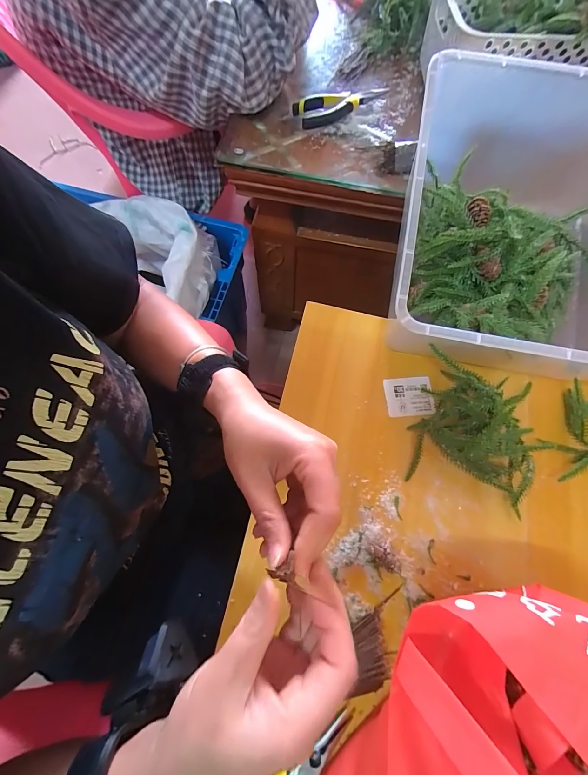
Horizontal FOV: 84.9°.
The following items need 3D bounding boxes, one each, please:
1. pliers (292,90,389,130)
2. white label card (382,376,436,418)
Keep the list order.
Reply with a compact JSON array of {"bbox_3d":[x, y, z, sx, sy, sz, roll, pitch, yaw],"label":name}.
[{"bbox_3d":[0.078,-0.440,0.499,0.155,0.020,0.054,-22,73,-8],"label":"pliers"},{"bbox_3d":[0.141,0.011,0.397,0.057,0.004,0.049,-4,72,-2],"label":"white label card"}]

